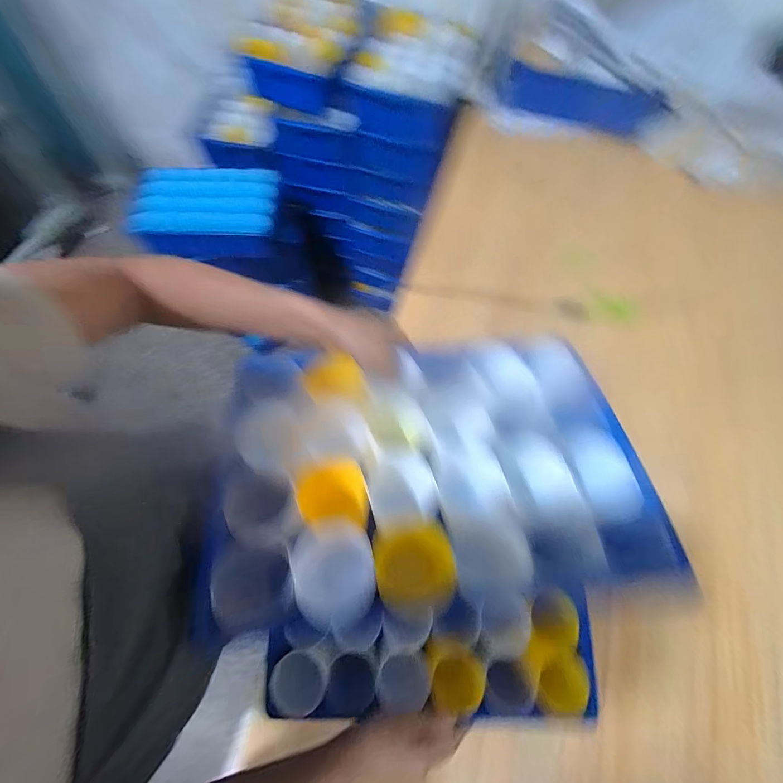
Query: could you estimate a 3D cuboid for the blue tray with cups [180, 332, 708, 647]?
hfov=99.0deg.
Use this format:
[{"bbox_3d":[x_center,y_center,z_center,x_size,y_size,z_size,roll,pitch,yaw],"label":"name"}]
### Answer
[{"bbox_3d":[0.039,0.061,0.323,0.387,0.050,0.254,-4,70,-2],"label":"blue tray with cups"}]

